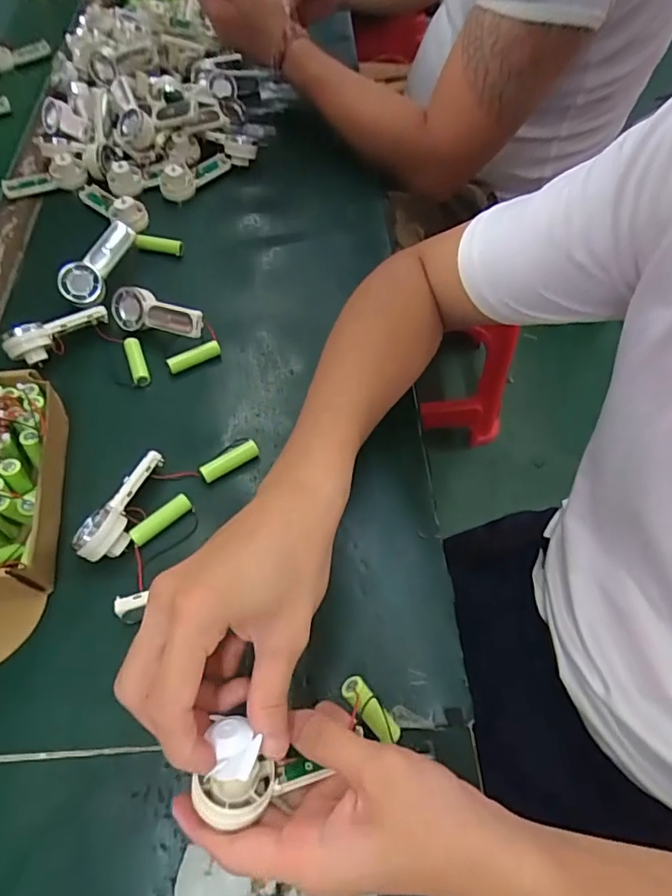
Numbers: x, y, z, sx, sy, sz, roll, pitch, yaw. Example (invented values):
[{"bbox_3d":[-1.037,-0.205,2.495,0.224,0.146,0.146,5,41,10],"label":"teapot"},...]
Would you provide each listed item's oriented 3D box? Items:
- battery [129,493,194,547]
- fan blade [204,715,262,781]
[{"bbox_3d":[-0.136,0.056,0.419,0.052,0.014,0.013,-39,67,-25],"label":"battery"},{"bbox_3d":[-0.049,0.140,0.254,0.023,0.018,0.028,-2,57,-5],"label":"fan blade"}]

